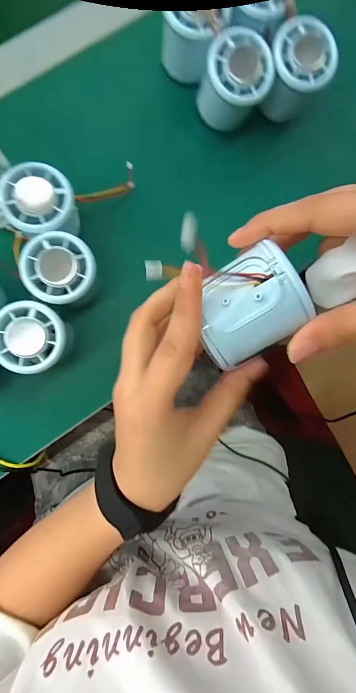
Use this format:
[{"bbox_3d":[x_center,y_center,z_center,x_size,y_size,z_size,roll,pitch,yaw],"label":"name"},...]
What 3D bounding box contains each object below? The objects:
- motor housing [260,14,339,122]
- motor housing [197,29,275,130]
[{"bbox_3d":[0.108,-0.250,0.312,0.056,0.051,0.060,0,89,-5],"label":"motor housing"},{"bbox_3d":[0.051,-0.236,0.309,0.058,0.061,0.052,15,88,-5],"label":"motor housing"}]

